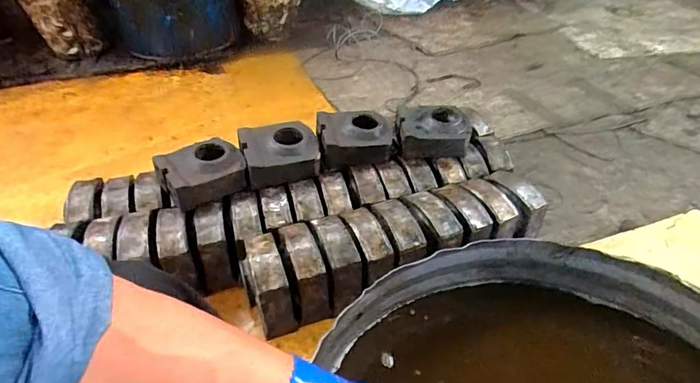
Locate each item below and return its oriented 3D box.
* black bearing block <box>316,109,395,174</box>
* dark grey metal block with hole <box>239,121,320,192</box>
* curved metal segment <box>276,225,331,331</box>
[{"bbox_3d":[0.012,-0.141,1.180,0.192,0.089,0.153,-6,40,-7],"label":"black bearing block"},{"bbox_3d":[-0.178,-0.097,1.139,0.189,0.085,0.160,-8,40,-9],"label":"dark grey metal block with hole"},{"bbox_3d":[-0.101,0.171,0.988,0.067,0.128,0.173,-13,42,-14],"label":"curved metal segment"}]

